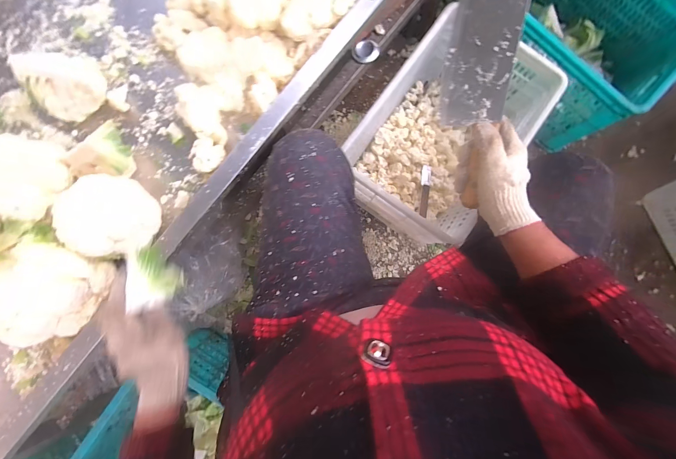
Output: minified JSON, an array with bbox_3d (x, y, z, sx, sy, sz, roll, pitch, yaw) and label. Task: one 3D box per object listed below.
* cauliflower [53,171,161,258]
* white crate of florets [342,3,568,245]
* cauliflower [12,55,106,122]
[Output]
[{"bbox_3d":[-0.355,-0.023,0.447,0.101,0.087,0.123,-6,85,-1],"label":"cauliflower"},{"bbox_3d":[0.282,-0.256,0.787,0.349,0.245,0.519,36,85,3],"label":"white crate of florets"},{"bbox_3d":[-0.487,-0.260,0.515,0.107,0.086,0.118,38,85,3],"label":"cauliflower"}]

